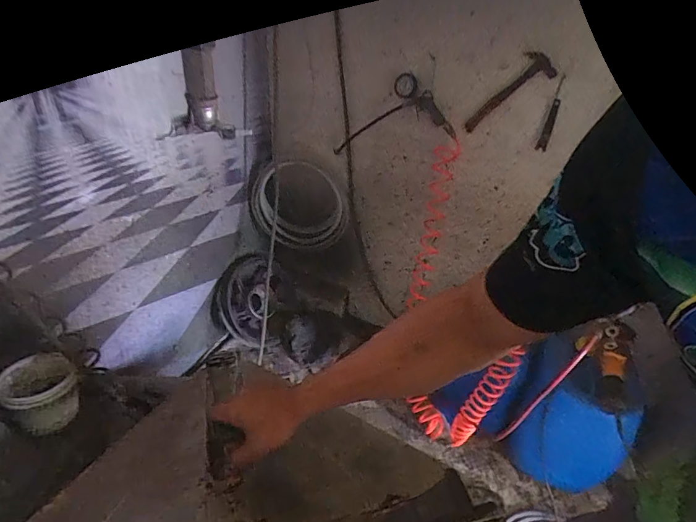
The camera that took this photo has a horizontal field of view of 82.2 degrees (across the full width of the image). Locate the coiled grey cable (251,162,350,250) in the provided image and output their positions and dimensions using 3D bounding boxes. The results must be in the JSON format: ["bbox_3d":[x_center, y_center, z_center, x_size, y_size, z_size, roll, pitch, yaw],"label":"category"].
[{"bbox_3d":[-0.193,-0.223,1.639,0.382,0.377,0.106,-6,36,-15],"label":"coiled grey cable"}]

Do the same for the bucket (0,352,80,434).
[{"bbox_3d":[-0.626,0.267,0.816,0.122,0.097,0.128,3,34,-2],"label":"bucket"}]

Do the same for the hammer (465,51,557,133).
[{"bbox_3d":[0.458,-0.484,1.168,0.081,0.273,0.047,41,28,-20],"label":"hammer"}]

